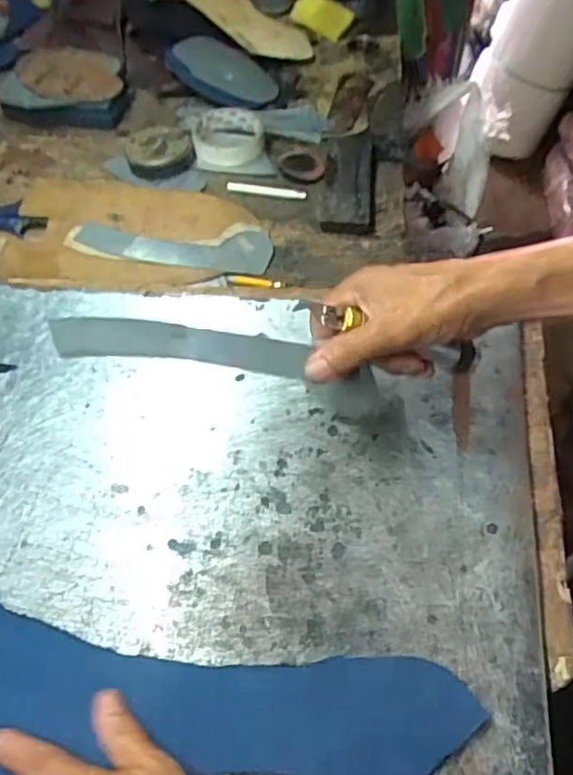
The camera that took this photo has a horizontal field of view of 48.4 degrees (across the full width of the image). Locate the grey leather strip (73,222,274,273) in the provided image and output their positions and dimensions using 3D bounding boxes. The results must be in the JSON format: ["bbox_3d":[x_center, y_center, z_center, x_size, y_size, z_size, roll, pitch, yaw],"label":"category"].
[{"bbox_3d":[-0.118,-0.146,0.662,0.203,0.008,0.049,4,63,4],"label":"grey leather strip"}]

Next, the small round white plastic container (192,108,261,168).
[{"bbox_3d":[-0.069,-0.295,0.760,0.079,0.037,0.083,-2,54,3],"label":"small round white plastic container"}]

